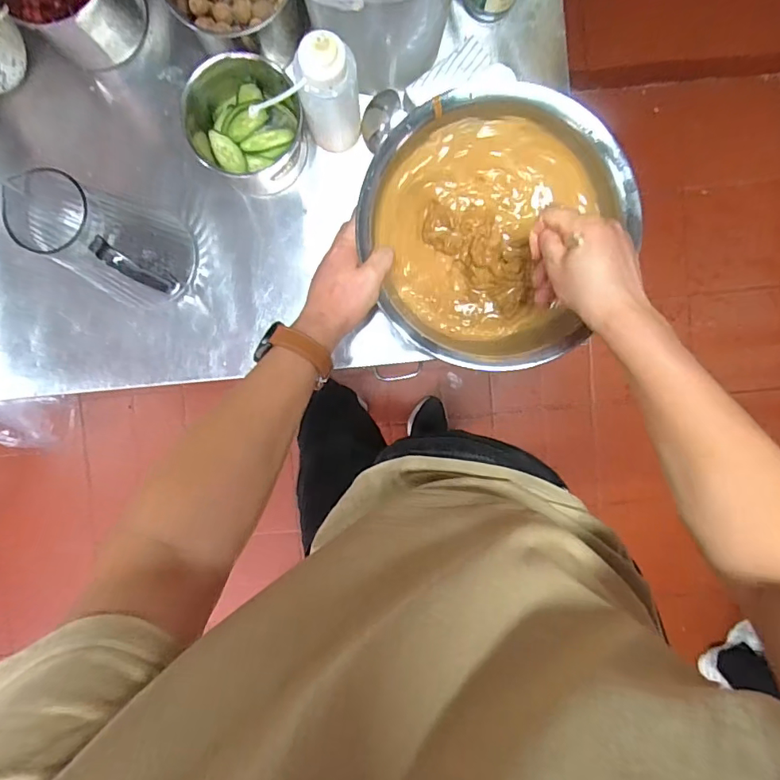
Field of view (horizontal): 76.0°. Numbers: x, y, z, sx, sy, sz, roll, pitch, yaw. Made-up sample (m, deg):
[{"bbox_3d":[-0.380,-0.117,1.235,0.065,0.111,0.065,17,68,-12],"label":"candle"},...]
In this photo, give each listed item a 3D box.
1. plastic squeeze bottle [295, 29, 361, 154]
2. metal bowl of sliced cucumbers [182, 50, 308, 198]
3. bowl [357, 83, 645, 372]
[{"bbox_3d":[-0.067,-0.332,0.571,0.065,0.154,0.054,-5,93,0],"label":"plastic squeeze bottle"},{"bbox_3d":[-0.176,-0.319,0.608,0.129,0.128,0.124,0,93,0],"label":"metal bowl of sliced cucumbers"},{"bbox_3d":[0.119,-0.187,0.586,0.261,0.123,0.271,0,93,0],"label":"bowl"}]

